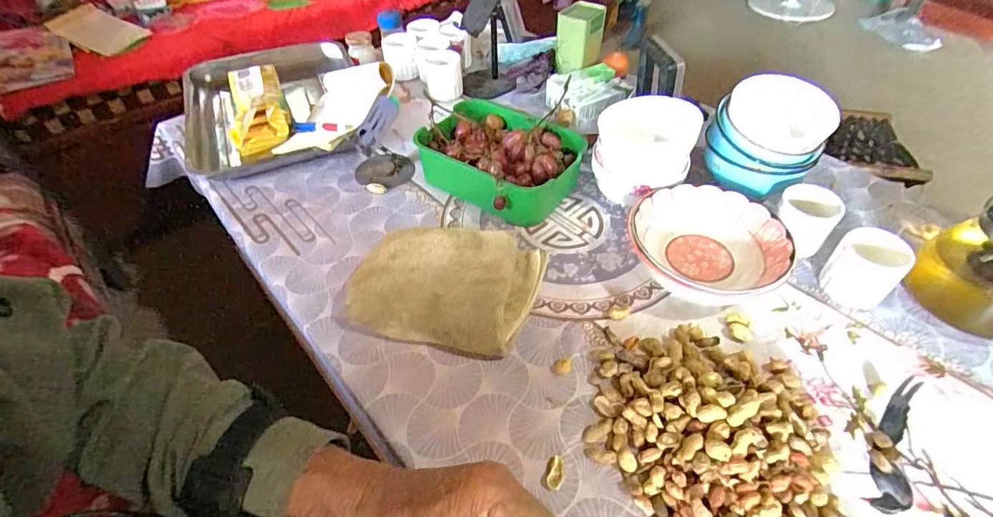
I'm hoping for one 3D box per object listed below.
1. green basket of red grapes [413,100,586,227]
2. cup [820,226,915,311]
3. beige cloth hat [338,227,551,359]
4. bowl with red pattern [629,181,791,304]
[{"bbox_3d":[0.002,-0.144,0.681,0.231,0.076,0.170,31,55,28],"label":"green basket of red grapes"},{"bbox_3d":[0.406,0.013,0.528,0.058,0.070,0.066,-36,55,-28],"label":"cup"},{"bbox_3d":[-0.054,0.028,0.540,0.190,0.047,0.148,10,47,12],"label":"beige cloth hat"},{"bbox_3d":[0.244,-0.012,0.558,0.154,0.061,0.169,-1,46,1],"label":"bowl with red pattern"}]

